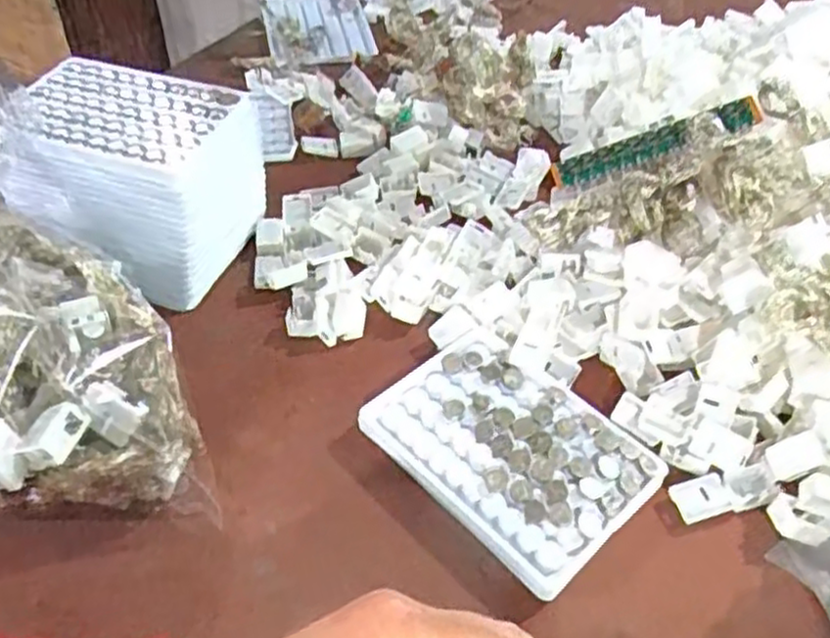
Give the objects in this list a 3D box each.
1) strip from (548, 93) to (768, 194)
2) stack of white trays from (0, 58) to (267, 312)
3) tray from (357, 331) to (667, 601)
[{"bbox_3d":[0.150,-0.109,0.476,0.128,0.011,0.026,-16,59,15],"label":"strip"},{"bbox_3d":[-0.167,-0.085,0.458,0.122,0.092,0.101,15,48,12],"label":"stack of white trays"},{"bbox_3d":[0.048,0.065,0.388,0.097,0.012,0.131,-35,57,-29],"label":"tray"}]

